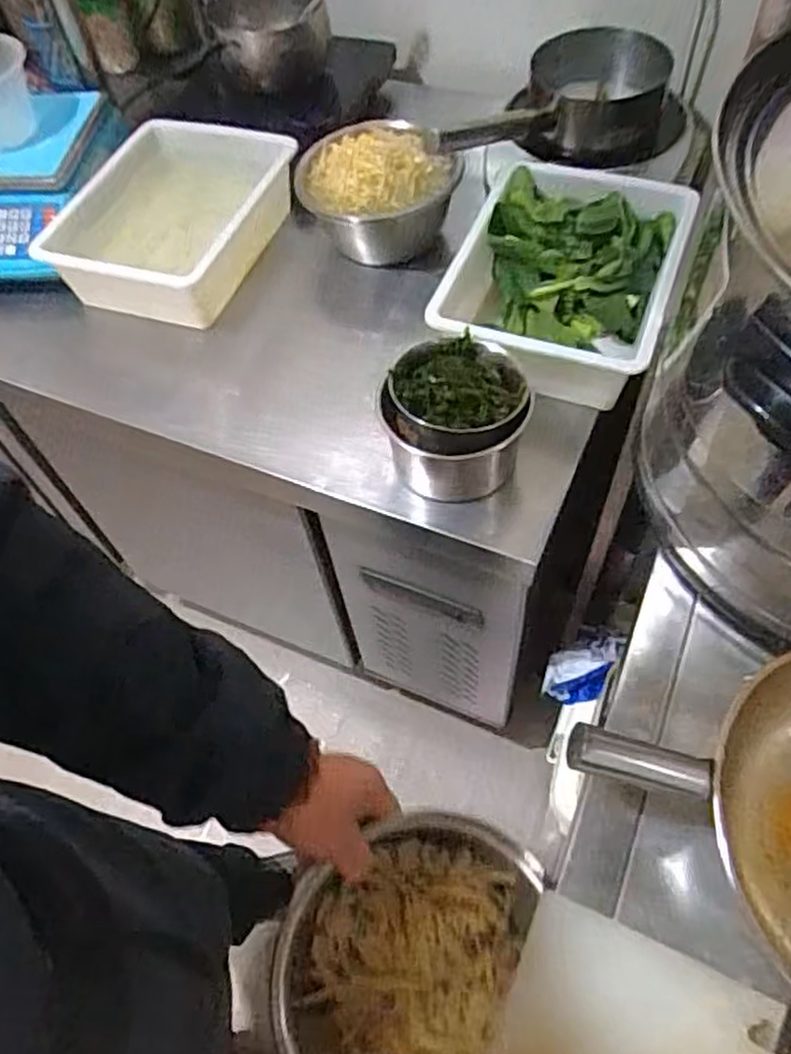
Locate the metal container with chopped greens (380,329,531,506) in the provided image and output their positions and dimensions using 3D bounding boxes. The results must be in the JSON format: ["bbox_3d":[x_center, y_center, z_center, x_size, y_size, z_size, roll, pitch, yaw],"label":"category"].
[{"bbox_3d":[0.064,-0.112,0.765,0.138,0.115,0.148,-2,58,3],"label":"metal container with chopped greens"}]

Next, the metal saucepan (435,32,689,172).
[{"bbox_3d":[0.195,-0.560,0.987,0.325,0.106,0.205,-15,58,-5],"label":"metal saucepan"}]

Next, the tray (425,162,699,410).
[{"bbox_3d":[0.198,-0.299,0.872,0.244,0.100,0.336,15,60,13],"label":"tray"}]

